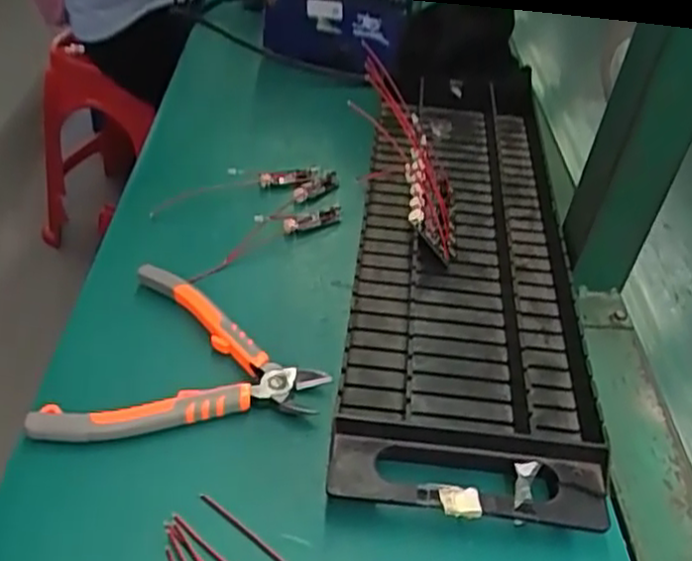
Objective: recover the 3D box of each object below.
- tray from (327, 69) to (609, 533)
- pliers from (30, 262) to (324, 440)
[{"bbox_3d":[0.081,-0.031,0.497,0.137,0.040,0.426,9,40,0],"label":"tray"},{"bbox_3d":[-0.100,0.036,0.422,0.151,0.019,0.121,-4,42,-16],"label":"pliers"}]

